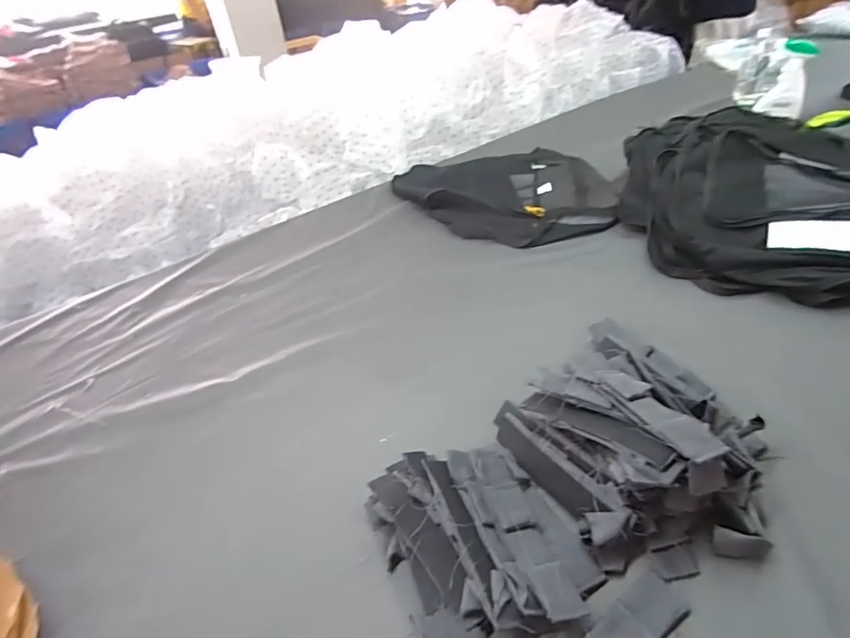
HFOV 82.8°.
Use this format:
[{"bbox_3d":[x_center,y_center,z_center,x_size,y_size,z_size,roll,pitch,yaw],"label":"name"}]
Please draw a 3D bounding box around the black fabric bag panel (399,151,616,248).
[{"bbox_3d":[0.181,-0.321,1.199,0.542,0.057,0.468,-1,40,8],"label":"black fabric bag panel"}]

